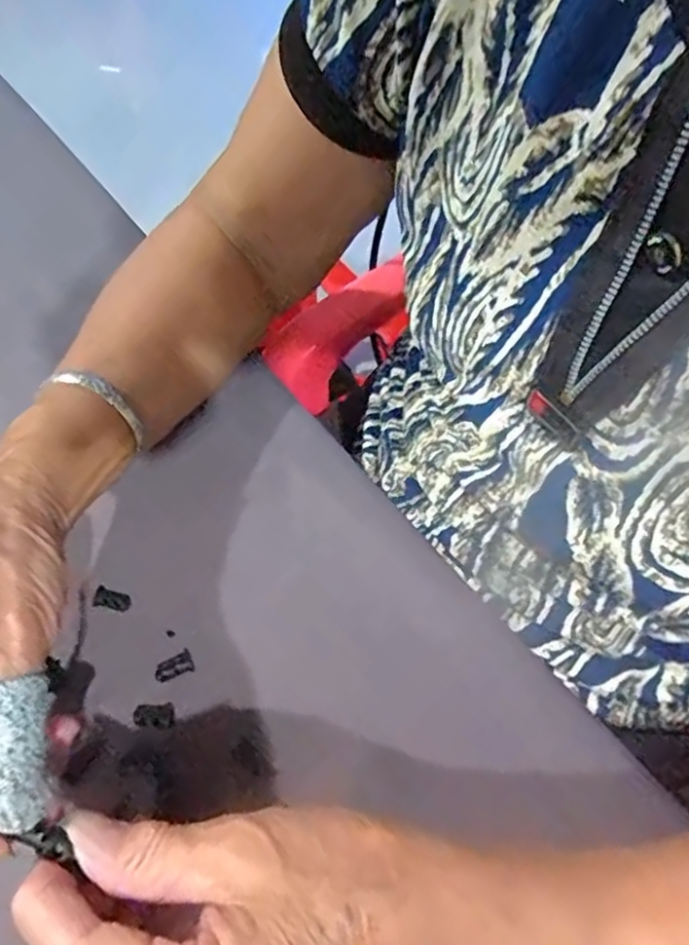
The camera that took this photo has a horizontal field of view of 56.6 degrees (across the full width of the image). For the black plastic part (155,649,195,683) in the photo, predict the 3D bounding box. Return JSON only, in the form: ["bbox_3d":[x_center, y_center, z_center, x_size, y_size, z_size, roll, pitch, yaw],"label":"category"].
[{"bbox_3d":[-0.077,0.088,0.289,0.017,0.004,0.012,-27,62,-19],"label":"black plastic part"}]

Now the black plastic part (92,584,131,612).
[{"bbox_3d":[-0.111,0.060,0.307,0.018,0.004,0.011,10,57,4],"label":"black plastic part"}]

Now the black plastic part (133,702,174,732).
[{"bbox_3d":[-0.083,0.106,0.277,0.017,0.004,0.011,-5,57,-6],"label":"black plastic part"}]

